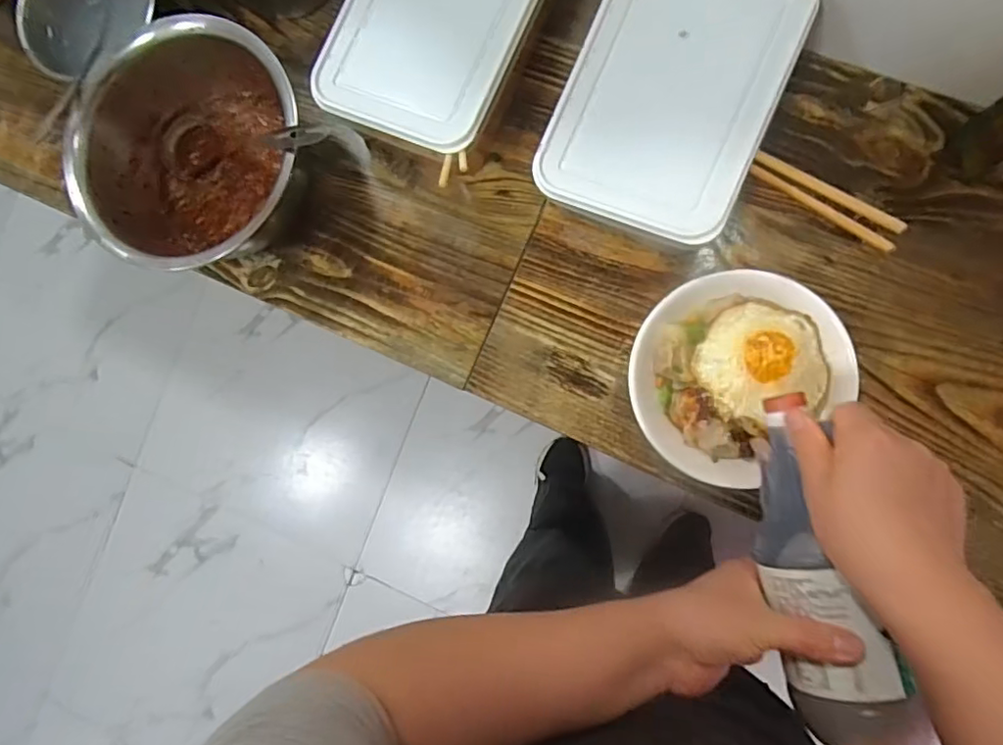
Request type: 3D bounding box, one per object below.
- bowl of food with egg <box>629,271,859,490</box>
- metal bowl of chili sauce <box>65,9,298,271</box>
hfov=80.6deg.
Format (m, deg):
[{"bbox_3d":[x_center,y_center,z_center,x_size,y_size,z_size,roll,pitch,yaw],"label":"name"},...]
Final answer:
[{"bbox_3d":[0.179,-0.002,0.468,0.157,0.067,0.143,0,87,9],"label":"bowl of food with egg"},{"bbox_3d":[-0.263,-0.189,0.513,0.201,0.104,0.175,-8,86,7],"label":"metal bowl of chili sauce"}]

